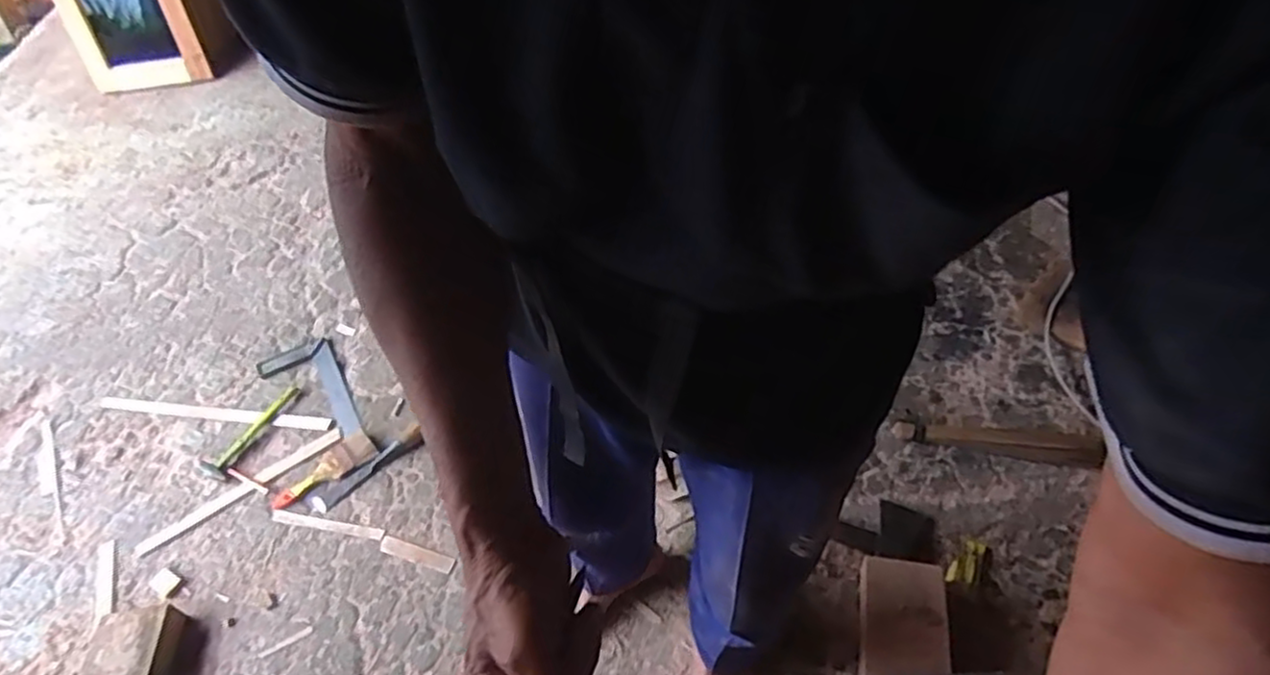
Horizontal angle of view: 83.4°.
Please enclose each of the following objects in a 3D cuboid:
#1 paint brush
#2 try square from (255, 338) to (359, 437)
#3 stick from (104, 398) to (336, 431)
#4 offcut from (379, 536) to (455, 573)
[{"bbox_3d":[-0.623,0.265,1.419,0.209,0.013,0.076,-34,56,-20],"label":"paint brush"},{"bbox_3d":[-0.711,0.126,1.555,0.155,0.010,0.304,-28,54,-16],"label":"try square"},{"bbox_3d":[-0.910,0.160,1.542,0.545,0.013,0.030,4,52,9],"label":"stick"},{"bbox_3d":[-0.399,0.395,1.305,0.146,0.008,0.032,12,54,15],"label":"offcut"}]

